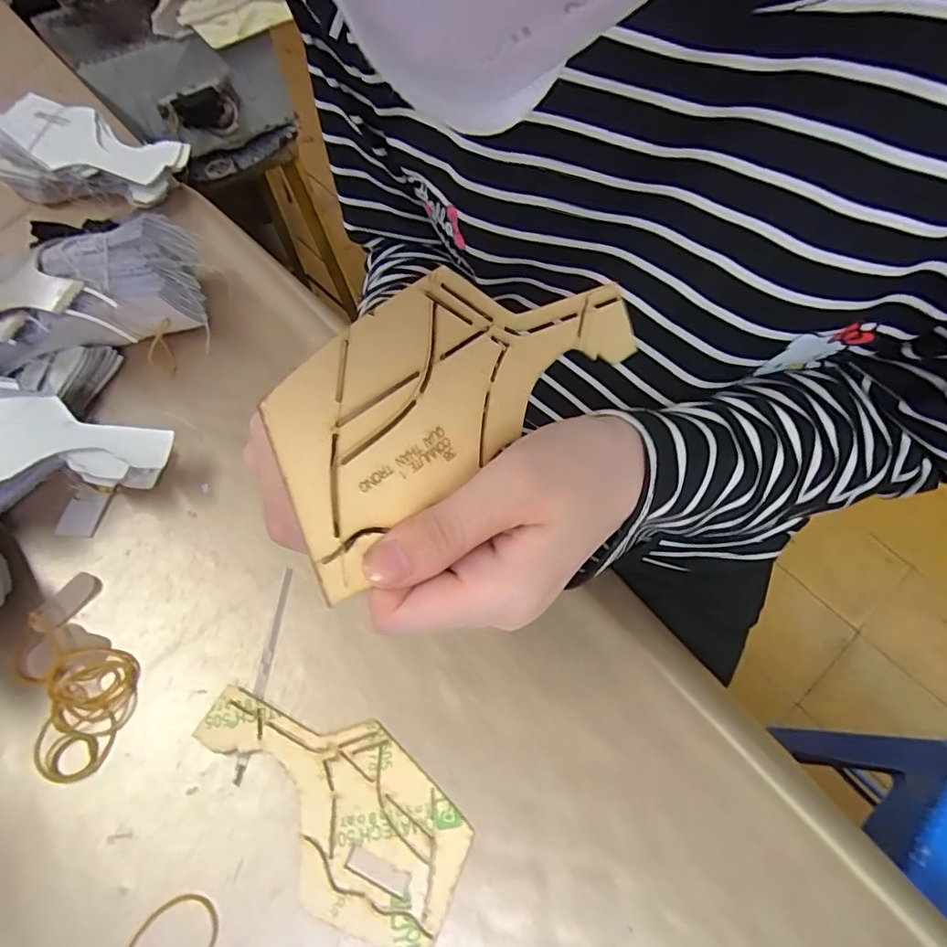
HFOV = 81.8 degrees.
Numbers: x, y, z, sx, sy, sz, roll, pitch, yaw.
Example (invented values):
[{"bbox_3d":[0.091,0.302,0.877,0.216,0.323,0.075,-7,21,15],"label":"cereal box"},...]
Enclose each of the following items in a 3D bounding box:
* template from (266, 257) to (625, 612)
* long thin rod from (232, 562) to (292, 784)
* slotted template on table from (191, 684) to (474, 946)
[{"bbox_3d":[-0.001,-0.038,0.195,0.166,0.065,0.004,-41,22,-27],"label":"template"},{"bbox_3d":[-0.130,0.120,0.339,0.008,0.004,0.126,2,60,3],"label":"long thin rod"},{"bbox_3d":[-0.077,0.177,0.302,0.168,0.008,0.078,39,68,21],"label":"slotted template on table"}]

